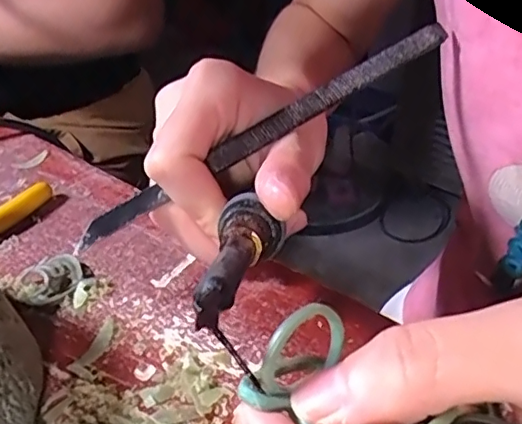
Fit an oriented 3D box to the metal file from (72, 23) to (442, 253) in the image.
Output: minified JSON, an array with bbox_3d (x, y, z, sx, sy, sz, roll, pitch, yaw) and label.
[{"bbox_3d":[0.005,-0.032,0.213,0.164,0.008,0.006,-31,43,-12],"label":"metal file"}]

